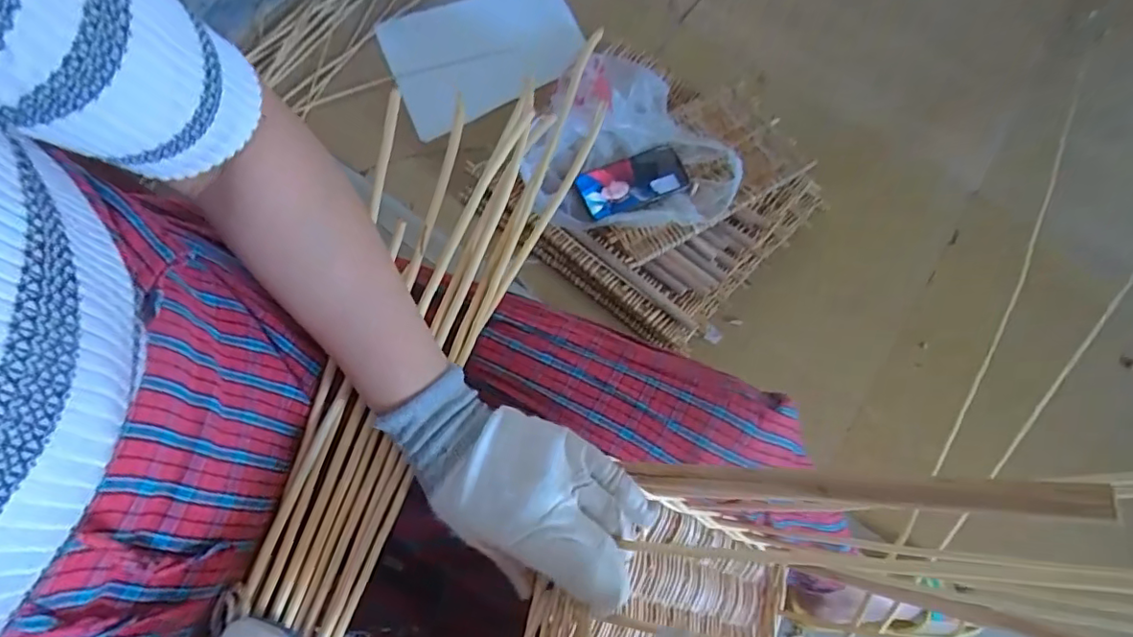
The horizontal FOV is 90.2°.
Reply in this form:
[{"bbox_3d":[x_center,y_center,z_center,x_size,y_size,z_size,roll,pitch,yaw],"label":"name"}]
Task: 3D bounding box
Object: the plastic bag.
[{"bbox_3d":[0.099,-0.239,0.792,0.298,0.088,0.241,15,70,3],"label":"plastic bag"}]

